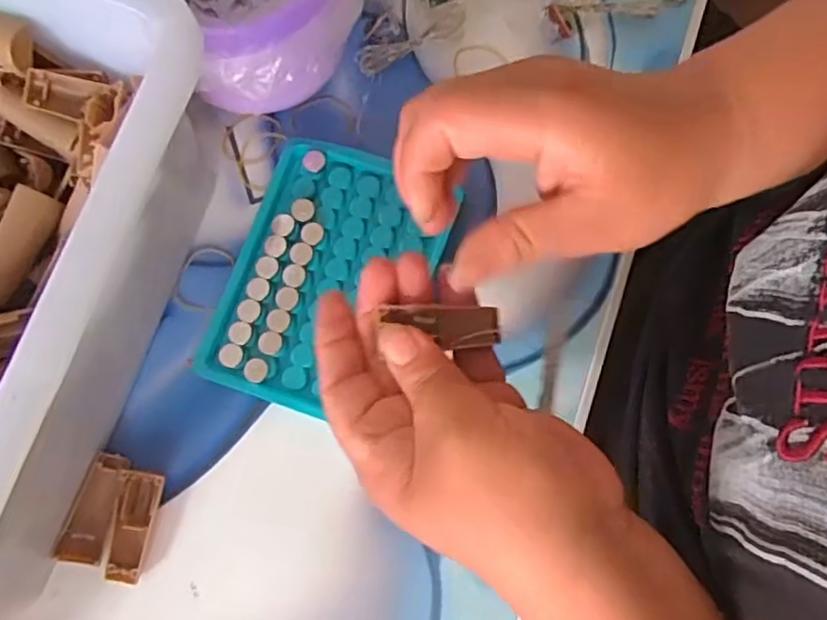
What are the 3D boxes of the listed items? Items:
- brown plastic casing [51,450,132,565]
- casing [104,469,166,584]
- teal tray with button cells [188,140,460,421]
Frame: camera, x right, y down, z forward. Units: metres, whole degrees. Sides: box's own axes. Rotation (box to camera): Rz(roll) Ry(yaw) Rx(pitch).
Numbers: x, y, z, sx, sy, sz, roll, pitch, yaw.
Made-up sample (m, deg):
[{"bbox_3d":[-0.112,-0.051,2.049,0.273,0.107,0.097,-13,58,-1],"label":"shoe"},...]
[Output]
[{"bbox_3d":[-0.149,0.093,0.296,0.018,0.011,0.049,16,79,3],"label":"brown plastic casing"},{"bbox_3d":[-0.131,0.100,0.293,0.018,0.010,0.049,8,79,1],"label":"casing"},{"bbox_3d":[-0.045,-0.017,0.312,0.091,0.008,0.131,22,79,4],"label":"teal tray with button cells"}]

